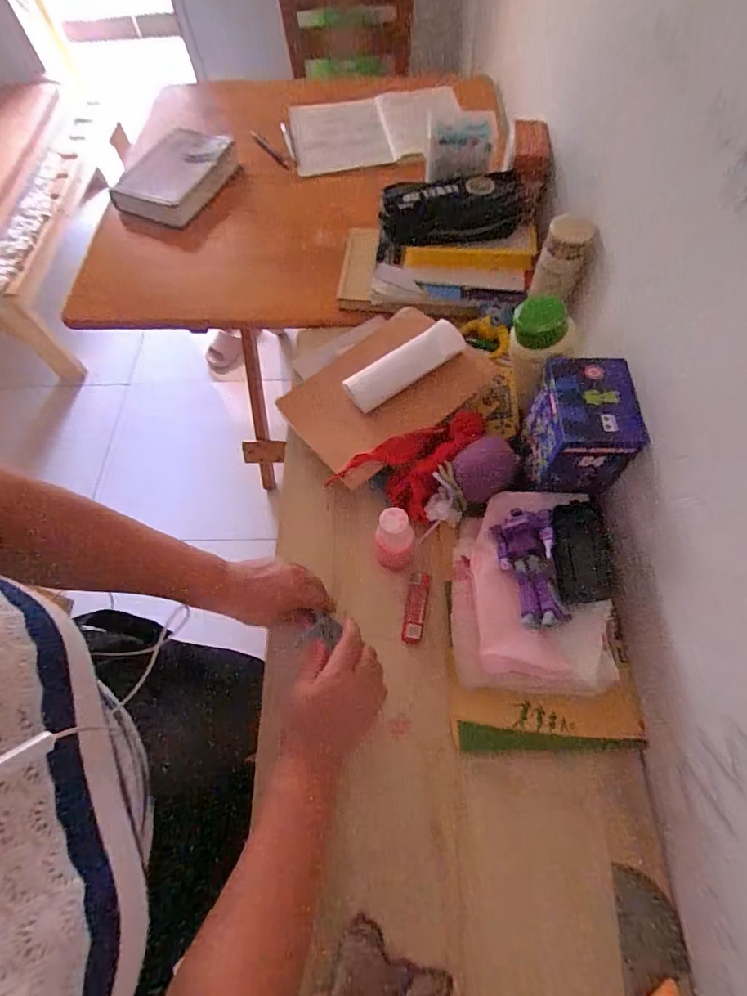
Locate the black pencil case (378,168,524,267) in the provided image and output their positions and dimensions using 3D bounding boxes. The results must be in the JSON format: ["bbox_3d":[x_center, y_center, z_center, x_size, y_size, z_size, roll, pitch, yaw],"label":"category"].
[{"bbox_3d":[0.121,-0.462,0.762,0.220,0.083,0.079,-7,64,0],"label":"black pencil case"}]

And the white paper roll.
[{"bbox_3d":[0.041,-0.175,0.623,0.162,0.044,0.059,-29,66,-10],"label":"white paper roll"}]

